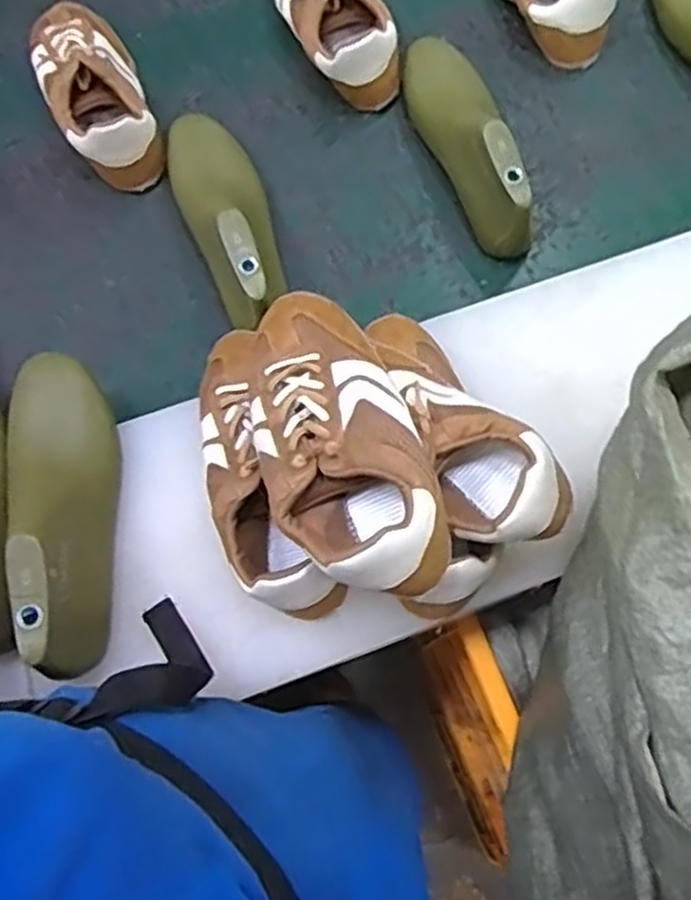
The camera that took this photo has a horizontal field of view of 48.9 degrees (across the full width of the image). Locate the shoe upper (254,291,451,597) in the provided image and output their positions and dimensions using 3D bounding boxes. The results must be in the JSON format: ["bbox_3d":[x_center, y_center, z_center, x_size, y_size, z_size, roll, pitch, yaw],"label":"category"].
[{"bbox_3d":[-0.011,-0.014,0.529,0.106,0.066,0.246,-20,60,-5],"label":"shoe upper"}]

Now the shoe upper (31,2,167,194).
[{"bbox_3d":[-0.257,-0.368,0.764,0.095,0.074,0.228,-20,74,-6],"label":"shoe upper"}]

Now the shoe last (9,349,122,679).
[{"bbox_3d":[-0.207,0.036,0.556,0.070,0.079,0.248,-13,73,-3],"label":"shoe last"}]

